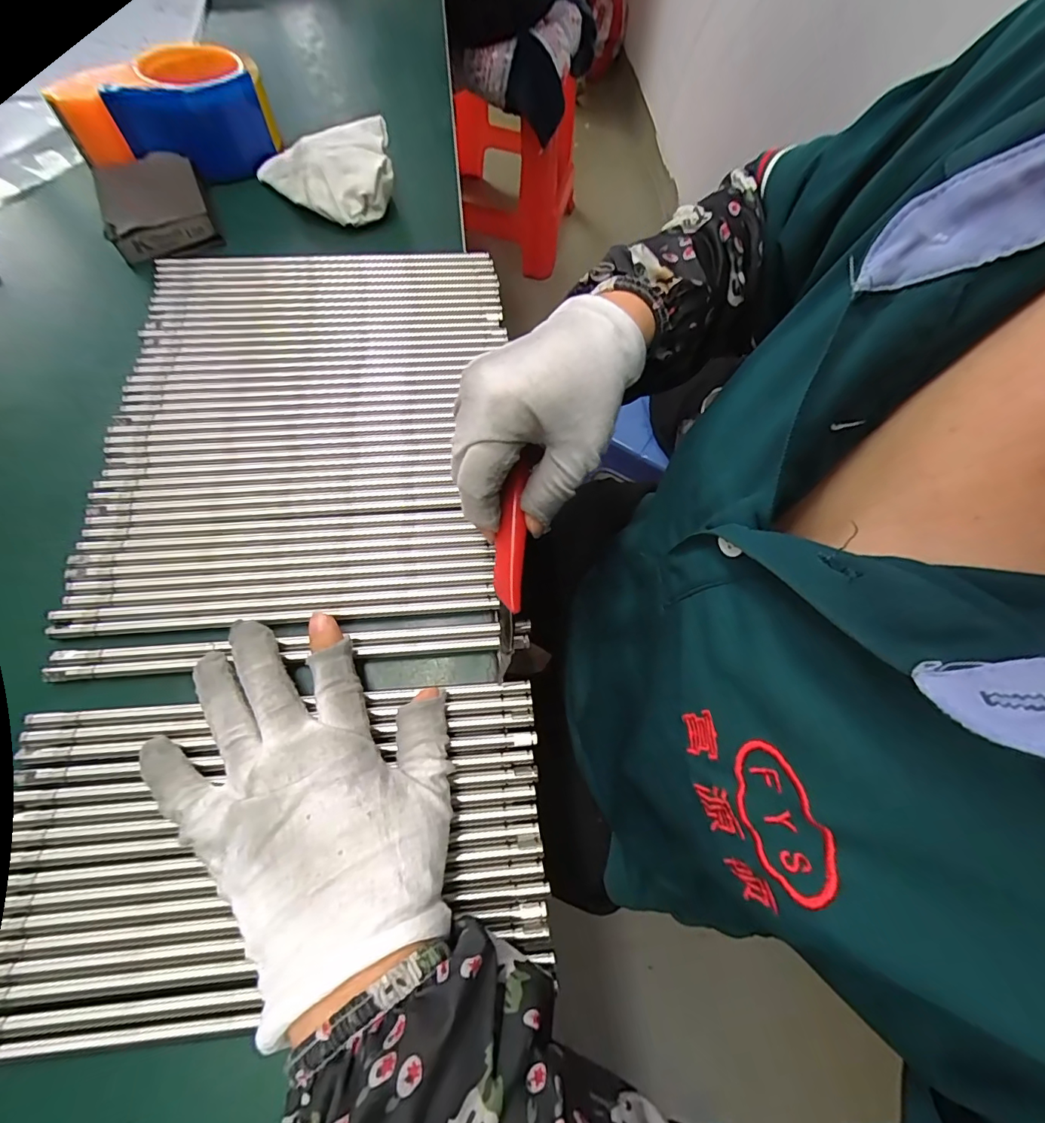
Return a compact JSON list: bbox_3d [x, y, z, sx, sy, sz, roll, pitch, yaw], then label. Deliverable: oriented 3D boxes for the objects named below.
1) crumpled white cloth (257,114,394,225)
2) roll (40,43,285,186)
[{"bbox_3d":[-0.154,-0.308,0.385,0.099,0.049,0.084,-16,69,-10],"label":"crumpled white cloth"},{"bbox_3d":[-0.267,-0.345,0.383,0.101,0.066,0.133,32,69,10],"label":"roll"}]

